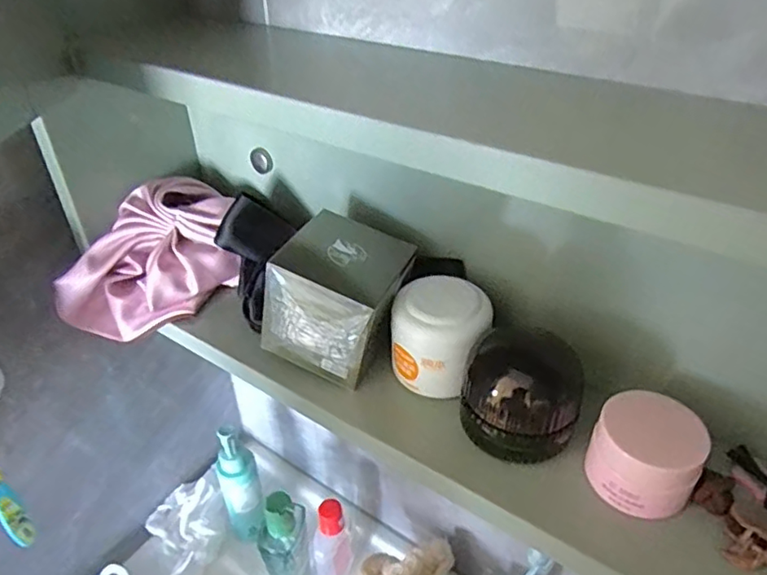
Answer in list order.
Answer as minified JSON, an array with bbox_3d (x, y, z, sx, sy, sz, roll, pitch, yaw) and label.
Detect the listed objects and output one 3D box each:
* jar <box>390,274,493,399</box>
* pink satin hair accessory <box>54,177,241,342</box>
[{"bbox_3d":[0.034,0.027,0.346,0.055,0.051,0.054,-1,36,1],"label":"jar"},{"bbox_3d":[-0.166,-0.015,0.422,0.075,0.087,0.122,30,46,35],"label":"pink satin hair accessory"}]

